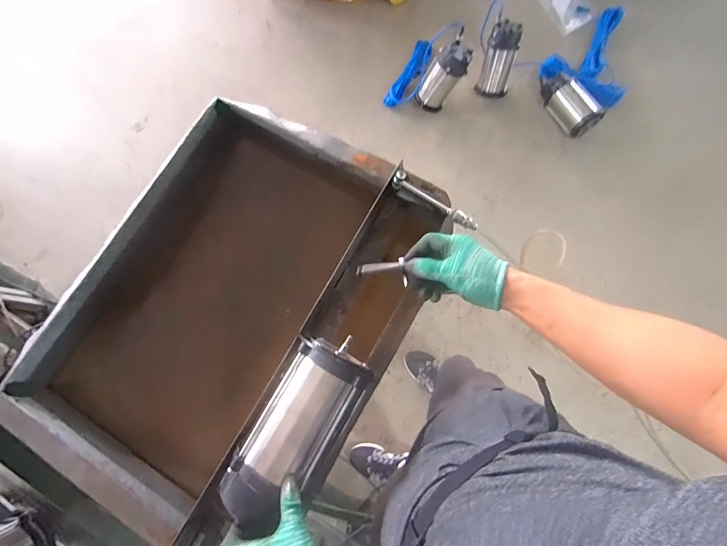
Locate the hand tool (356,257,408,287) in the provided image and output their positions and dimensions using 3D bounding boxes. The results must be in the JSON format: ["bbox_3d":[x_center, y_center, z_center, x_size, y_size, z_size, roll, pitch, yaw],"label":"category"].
[{"bbox_3d":[0.024,-0.009,0.507,0.070,0.012,0.016,-12,79,-9],"label":"hand tool"}]

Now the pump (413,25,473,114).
[{"bbox_3d":[0.329,-0.817,1.465,0.124,0.324,0.130,-26,78,-32],"label":"pump"}]

